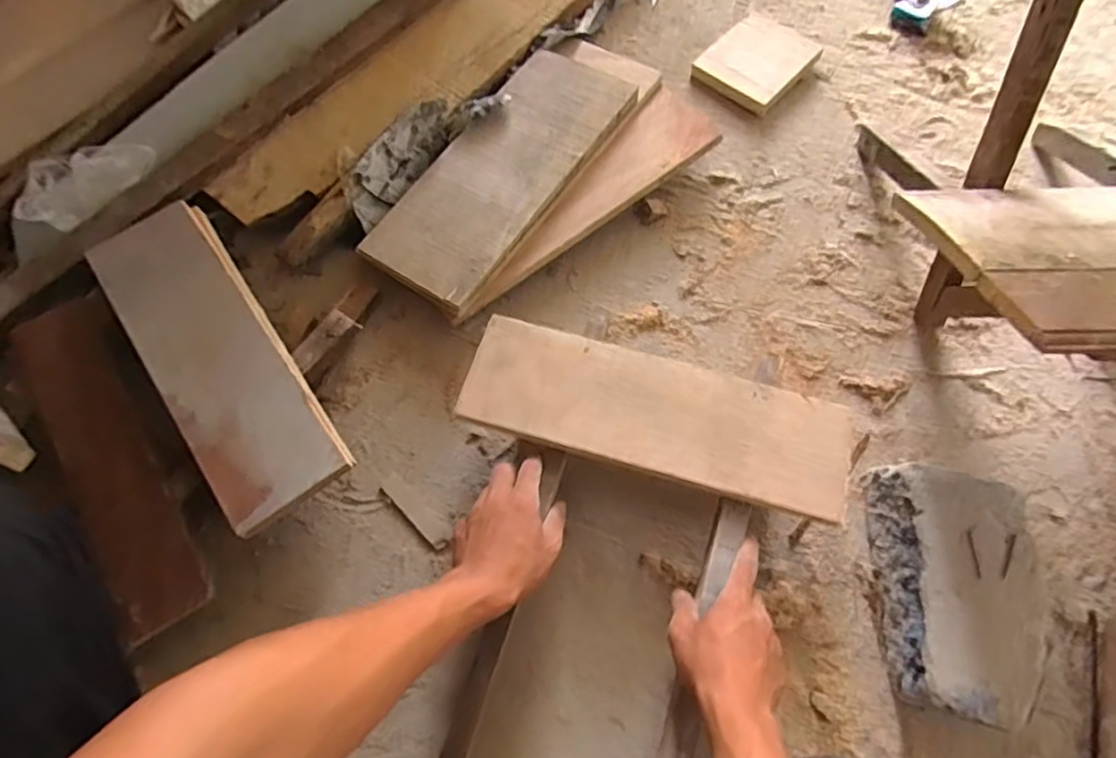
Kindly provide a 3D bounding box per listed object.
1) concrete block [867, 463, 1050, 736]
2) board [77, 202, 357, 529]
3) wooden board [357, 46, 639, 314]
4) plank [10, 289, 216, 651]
[{"bbox_3d":[0.358,0.185,0.573,0.115,0.073,0.214,3,69,1],"label":"concrete block"},{"bbox_3d":[-0.338,-0.024,0.625,0.116,0.029,0.356,-35,74,-10],"label":"board"},{"bbox_3d":[-0.063,-0.245,0.732,0.149,0.011,0.353,34,73,12],"label":"wooden board"},{"bbox_3d":[-0.435,0.069,0.617,0.091,0.013,0.361,-30,72,-11],"label":"plank"}]

